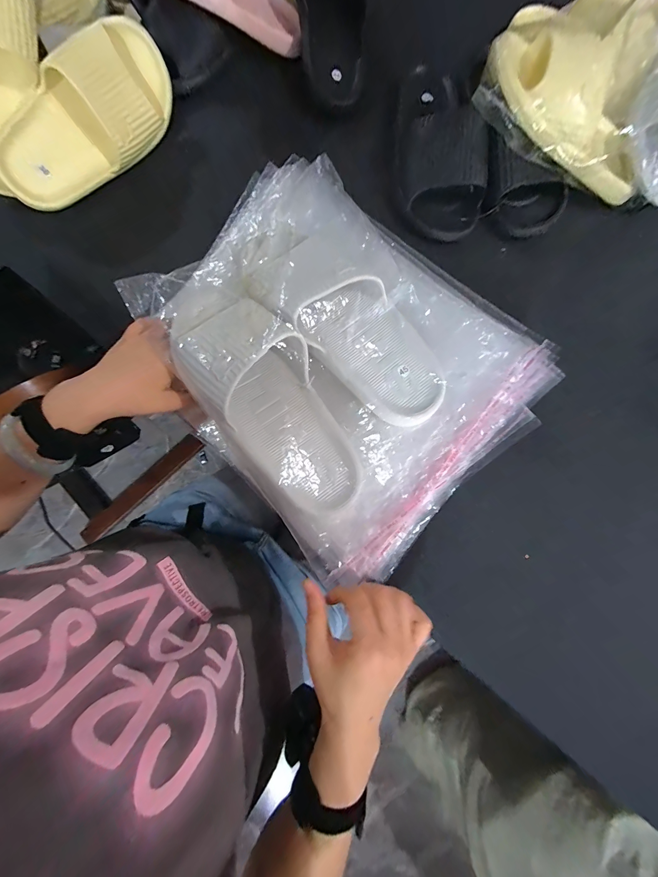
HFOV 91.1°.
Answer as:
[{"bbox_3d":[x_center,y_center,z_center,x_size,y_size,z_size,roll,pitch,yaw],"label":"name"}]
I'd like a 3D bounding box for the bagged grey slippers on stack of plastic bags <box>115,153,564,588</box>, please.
[{"bbox_3d":[-0.006,-0.090,0.337,0.303,0.075,0.393,-44,83,-8],"label":"bagged grey slippers on stack of plastic bags"}]

